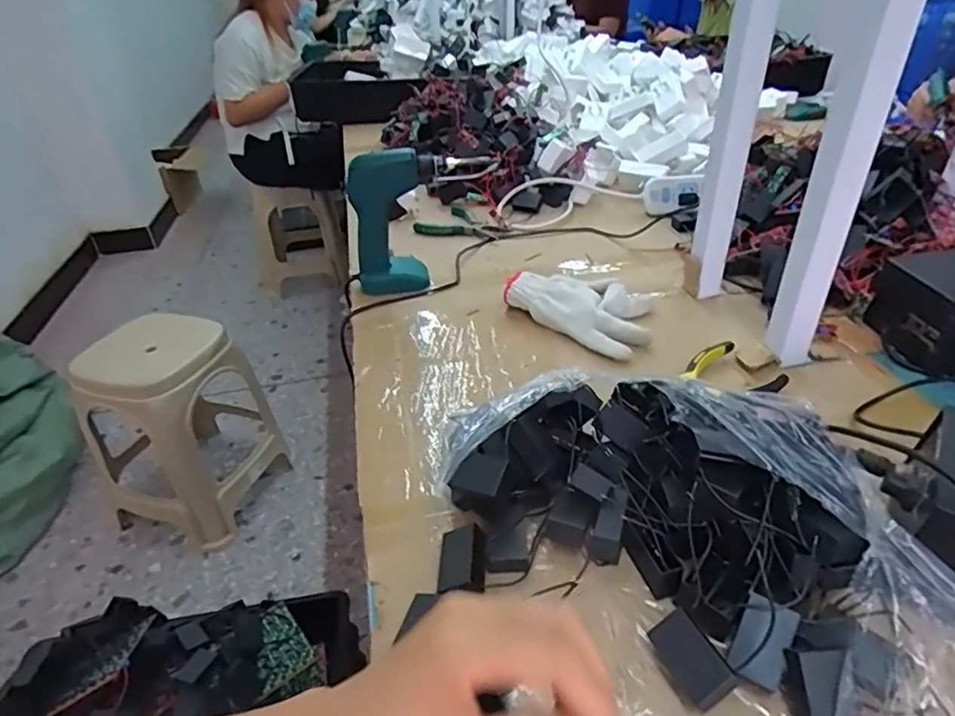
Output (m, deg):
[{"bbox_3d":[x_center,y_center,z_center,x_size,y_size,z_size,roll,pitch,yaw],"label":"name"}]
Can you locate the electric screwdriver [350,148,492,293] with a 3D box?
[{"bbox_3d":[-0.079,-0.179,0.751,0.164,0.174,0.070,-21,39,-23],"label":"electric screwdriver"}]

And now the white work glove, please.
[{"bbox_3d":[0.135,-0.066,0.700,0.134,0.034,0.182,-27,41,-29],"label":"white work glove"}]

